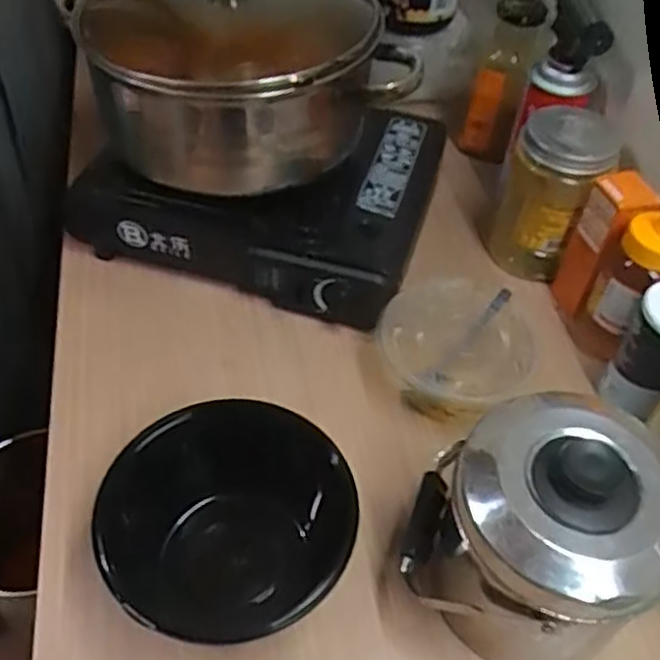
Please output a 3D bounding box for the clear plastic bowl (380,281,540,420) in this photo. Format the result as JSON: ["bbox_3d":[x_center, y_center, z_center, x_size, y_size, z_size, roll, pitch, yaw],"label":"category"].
[{"bbox_3d":[0.108,0.020,0.622,0.131,0.077,0.119,14,49,6],"label":"clear plastic bowl"}]

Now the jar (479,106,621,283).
[{"bbox_3d":[0.217,-0.136,0.718,0.094,0.162,0.105,18,49,10],"label":"jar"}]

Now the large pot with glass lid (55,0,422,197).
[{"bbox_3d":[-0.093,-0.250,0.651,0.278,0.180,0.246,-7,50,-12],"label":"large pot with glass lid"}]

